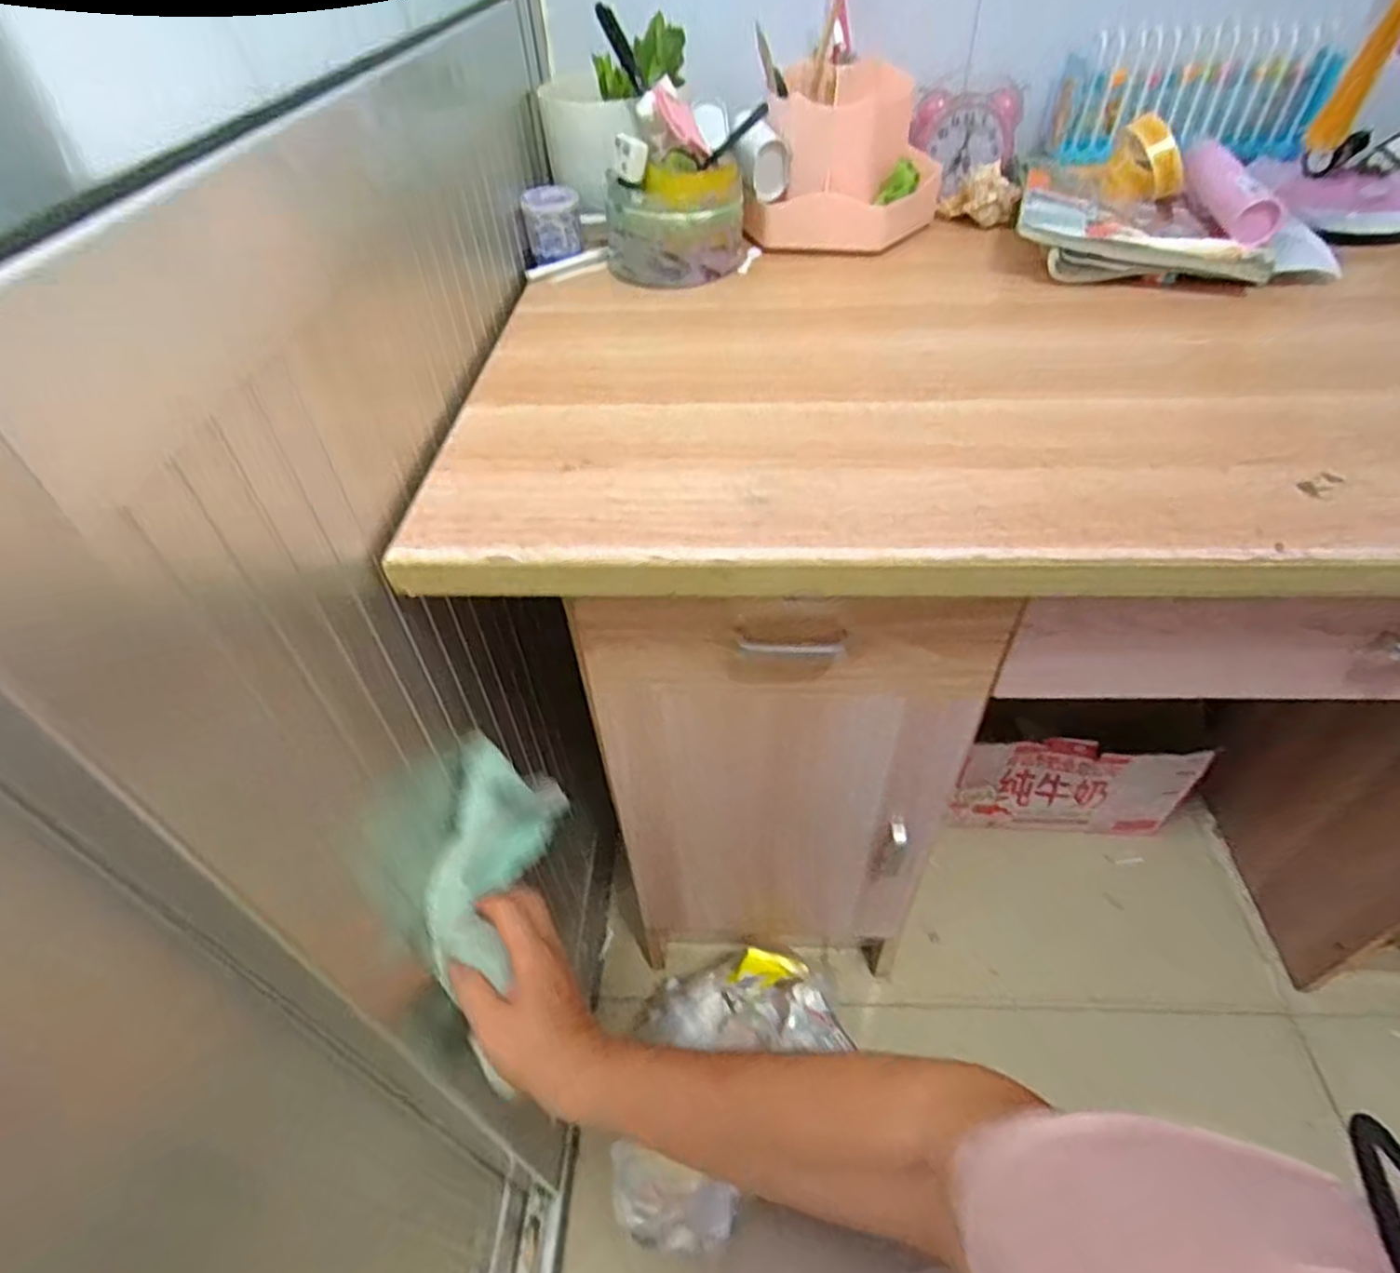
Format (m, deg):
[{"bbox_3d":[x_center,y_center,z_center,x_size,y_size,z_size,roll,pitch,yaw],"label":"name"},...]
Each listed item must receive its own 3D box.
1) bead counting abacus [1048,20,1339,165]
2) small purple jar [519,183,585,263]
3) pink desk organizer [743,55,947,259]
[{"bbox_3d":[0.447,-0.499,0.684,0.216,0.097,0.063,2,47,4],"label":"bead counting abacus"},{"bbox_3d":[-0.132,-0.373,0.670,0.047,0.053,0.040,-12,48,-9],"label":"small purple jar"},{"bbox_3d":[0.131,-0.421,0.653,0.158,0.123,0.113,12,49,14],"label":"pink desk organizer"}]

